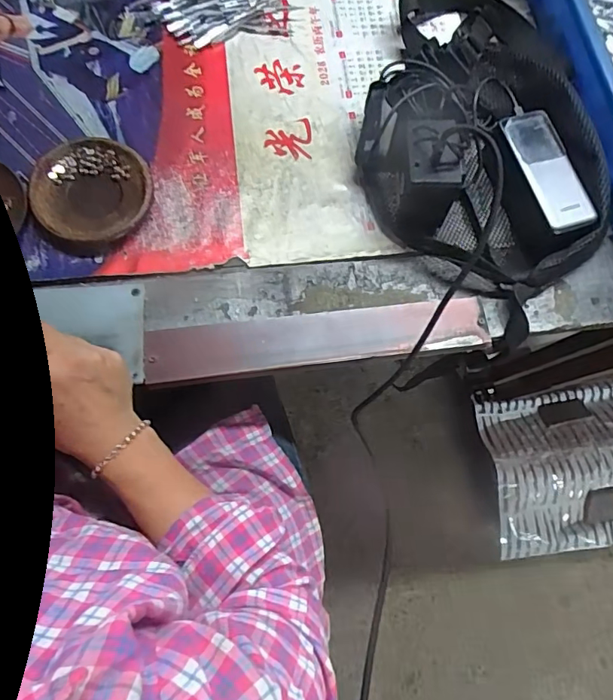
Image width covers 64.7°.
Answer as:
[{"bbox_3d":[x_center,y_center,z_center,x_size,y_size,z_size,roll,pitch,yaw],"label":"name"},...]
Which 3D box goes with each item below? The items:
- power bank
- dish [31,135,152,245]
[{"bbox_3d":[0.238,-0.176,0.474,0.049,0.012,0.127,-21,79,-8],"label":"power bank"},{"bbox_3d":[-0.208,-0.154,0.477,0.106,0.021,0.111,1,77,-4],"label":"dish"}]

